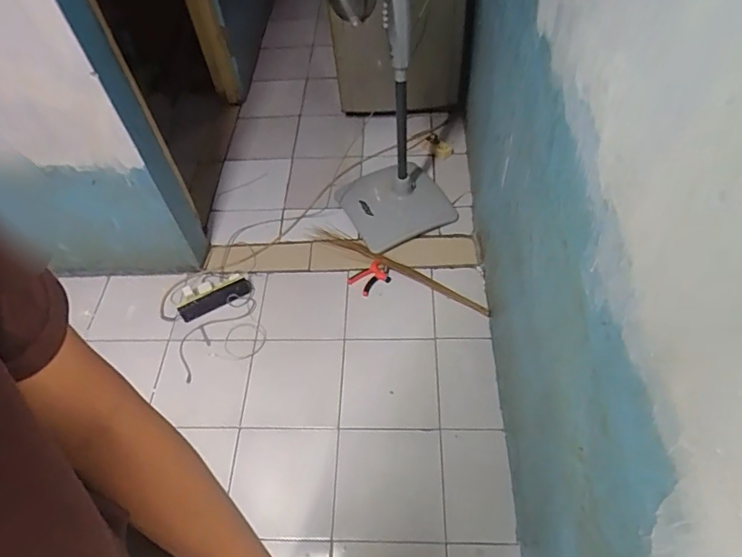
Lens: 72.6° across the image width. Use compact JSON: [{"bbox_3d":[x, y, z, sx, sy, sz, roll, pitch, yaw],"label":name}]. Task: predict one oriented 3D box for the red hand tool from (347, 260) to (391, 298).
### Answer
[{"bbox_3d":[0.004,0.000,1.768,0.142,0.021,0.101,-35,61,-20],"label":"red hand tool"}]

